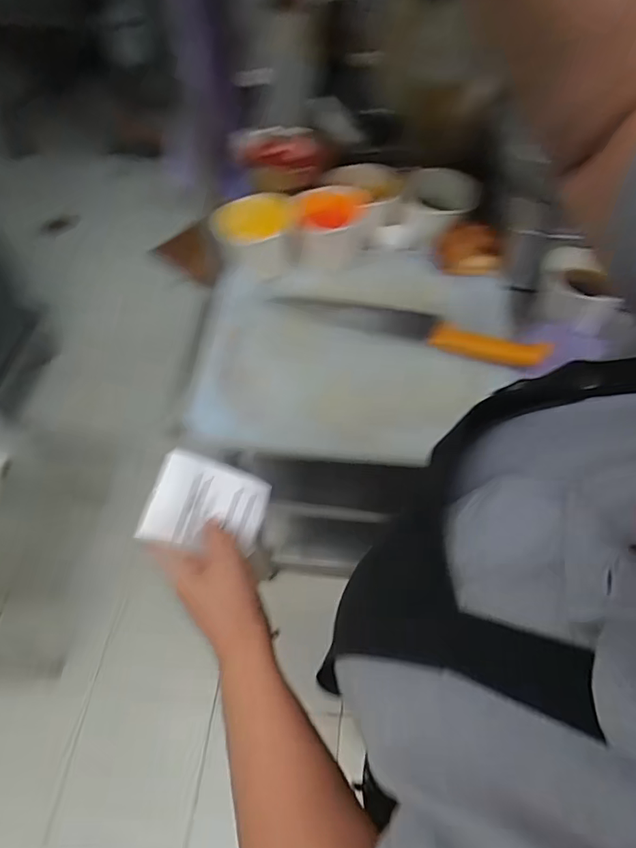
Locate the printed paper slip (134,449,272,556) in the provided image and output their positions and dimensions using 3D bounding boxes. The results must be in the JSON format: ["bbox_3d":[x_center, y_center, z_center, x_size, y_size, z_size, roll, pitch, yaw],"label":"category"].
[{"bbox_3d":[-0.093,0.069,0.444,0.096,0.007,0.076,17,73,-13],"label":"printed paper slip"}]

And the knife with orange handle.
[{"bbox_3d":[0.116,-0.135,0.690,0.355,0.018,0.047,18,60,13],"label":"knife with orange handle"}]

